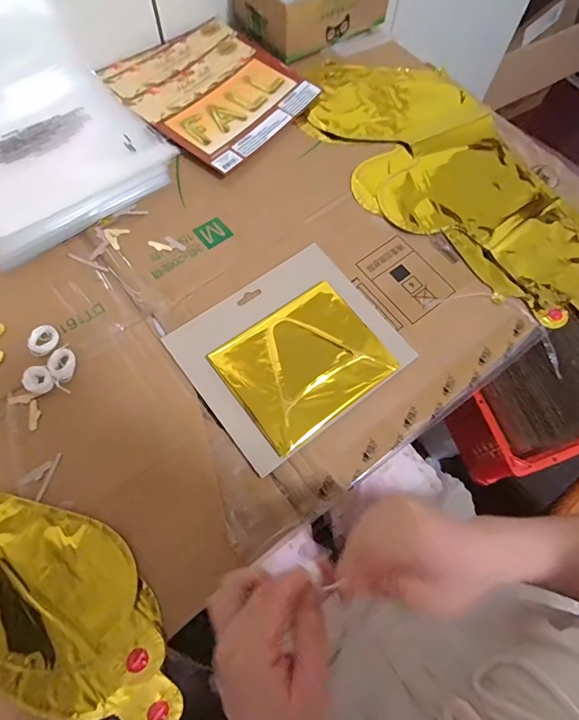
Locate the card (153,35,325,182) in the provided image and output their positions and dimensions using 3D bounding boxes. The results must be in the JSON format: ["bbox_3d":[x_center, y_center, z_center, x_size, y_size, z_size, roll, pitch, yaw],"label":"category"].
[{"bbox_3d":[-0.061,-0.319,0.529,0.120,0.010,0.211,36,71,11],"label":"card"}]

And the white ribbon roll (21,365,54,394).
[{"bbox_3d":[-0.227,0.018,0.384,0.024,0.007,0.028,-32,73,-14],"label":"white ribbon roll"}]

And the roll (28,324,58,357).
[{"bbox_3d":[-0.234,-0.019,0.402,0.028,0.010,0.032,-39,75,-16],"label":"roll"}]

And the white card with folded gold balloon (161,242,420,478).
[{"bbox_3d":[0.002,-0.013,0.409,0.188,0.014,0.161,-35,74,-15],"label":"white card with folded gold balloon"}]

